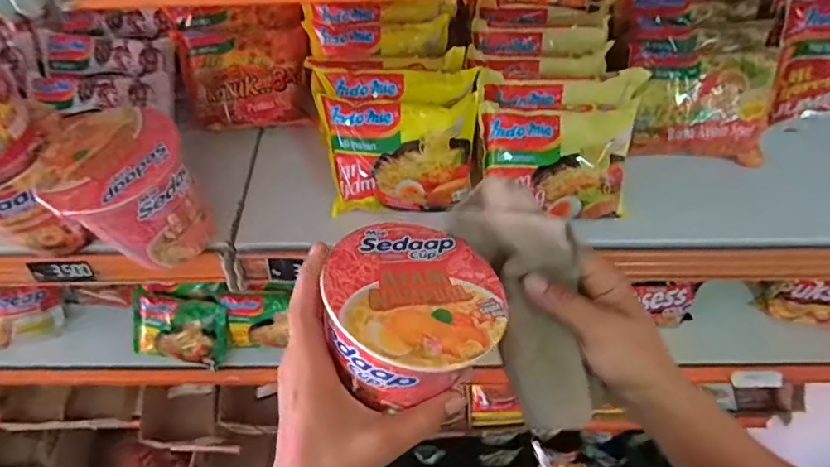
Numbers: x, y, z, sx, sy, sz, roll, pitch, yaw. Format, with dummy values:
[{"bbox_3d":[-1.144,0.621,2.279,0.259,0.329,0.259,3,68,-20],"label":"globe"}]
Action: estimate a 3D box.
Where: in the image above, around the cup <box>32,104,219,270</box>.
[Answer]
[{"bbox_3d":[-0.237,-0.035,0.427,0.101,0.102,0.100,-1,58,2],"label":"cup"}]

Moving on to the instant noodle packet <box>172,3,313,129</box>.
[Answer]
[{"bbox_3d":[-0.180,-0.172,0.522,0.135,0.018,0.118,-9,93,3],"label":"instant noodle packet"}]

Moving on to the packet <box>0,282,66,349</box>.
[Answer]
[{"bbox_3d":[-0.661,0.137,0.812,0.158,0.022,0.106,-5,103,-5],"label":"packet"}]

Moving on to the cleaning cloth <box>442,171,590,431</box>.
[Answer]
[{"bbox_3d":[0.075,0.045,0.302,0.054,0.054,0.151,-17,91,-7],"label":"cleaning cloth"}]

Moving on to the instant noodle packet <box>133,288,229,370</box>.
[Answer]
[{"bbox_3d":[-0.364,0.148,0.763,0.155,0.019,0.104,10,100,3],"label":"instant noodle packet"}]

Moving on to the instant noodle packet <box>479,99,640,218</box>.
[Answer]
[{"bbox_3d":[0.126,-0.063,0.441,0.129,0.022,0.099,0,98,1],"label":"instant noodle packet"}]

